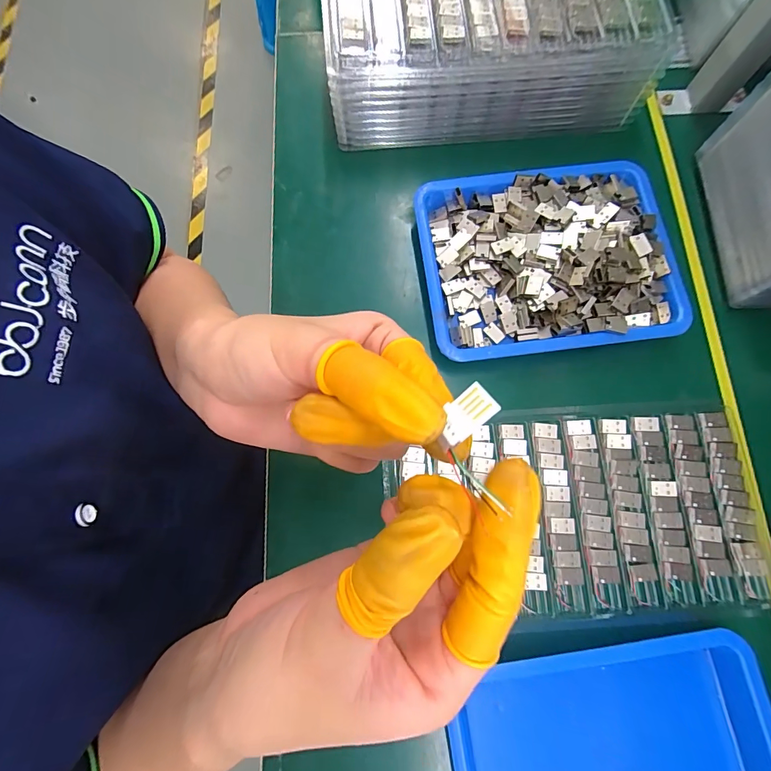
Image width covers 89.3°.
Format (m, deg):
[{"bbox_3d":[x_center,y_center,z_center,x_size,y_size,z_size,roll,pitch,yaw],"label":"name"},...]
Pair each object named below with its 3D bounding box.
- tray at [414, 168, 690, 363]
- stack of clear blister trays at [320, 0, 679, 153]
[{"bbox_3d":[0.142,-0.112,0.345,0.209,0.035,0.166,-5,77,-1],"label":"tray"},{"bbox_3d":[0.091,-0.337,0.379,0.292,0.093,0.169,-3,77,-1],"label":"stack of clear blister trays"}]

